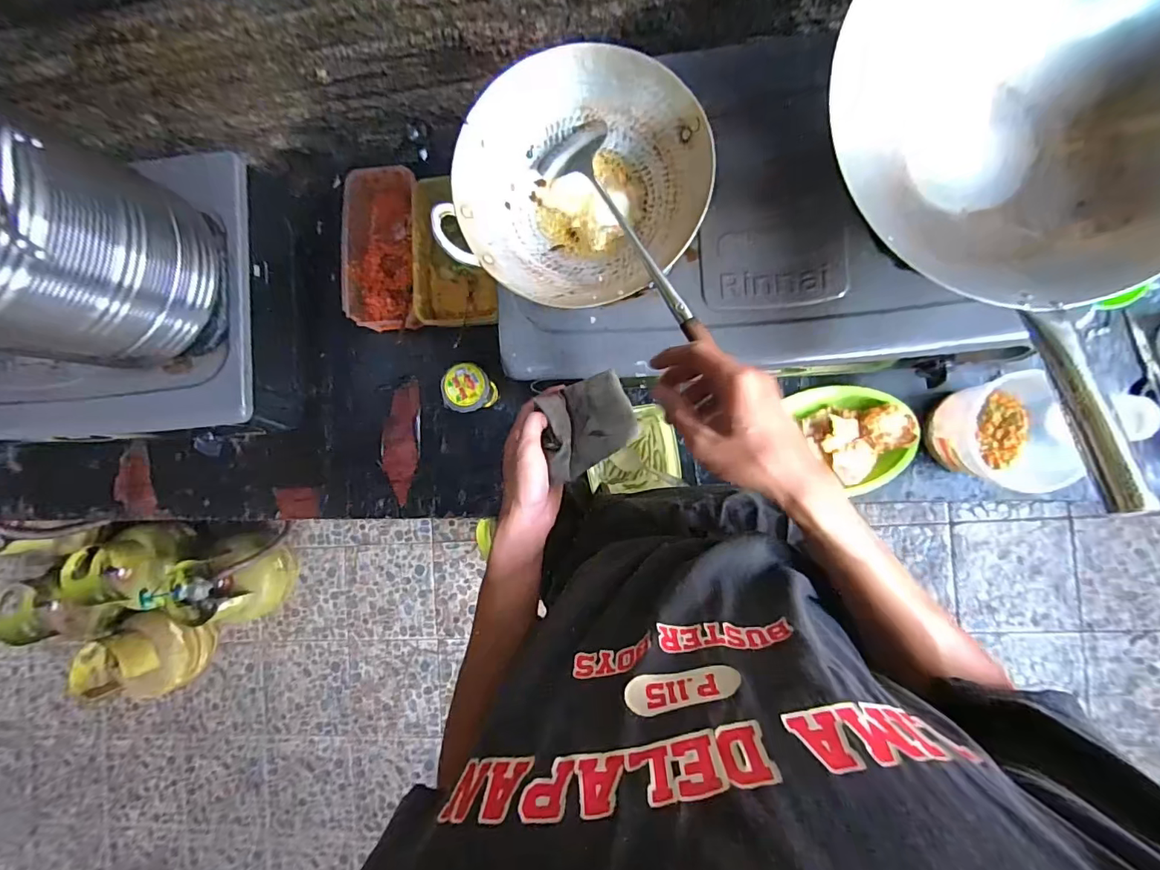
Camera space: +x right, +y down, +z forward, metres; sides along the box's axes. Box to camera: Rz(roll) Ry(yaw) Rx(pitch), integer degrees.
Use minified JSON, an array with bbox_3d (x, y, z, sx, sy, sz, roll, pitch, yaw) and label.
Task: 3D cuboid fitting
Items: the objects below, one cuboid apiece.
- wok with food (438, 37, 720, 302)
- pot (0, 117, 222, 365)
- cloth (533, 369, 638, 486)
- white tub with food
[{"bbox_3d":[-0.003,-0.290,0.576,0.270,0.085,0.281,0,89,8],"label":"wok with food"},{"bbox_3d":[-0.642,-0.219,0.583,0.247,0.268,0.257,0,89,8],"label":"pot"},{"bbox_3d":[0.007,-0.012,0.493,0.094,0.042,0.085,-25,86,7],"label":"cloth"},{"bbox_3d":[0.571,0.001,0.659,0.132,0.125,0.132,0,89,8],"label":"white tub with food"}]

